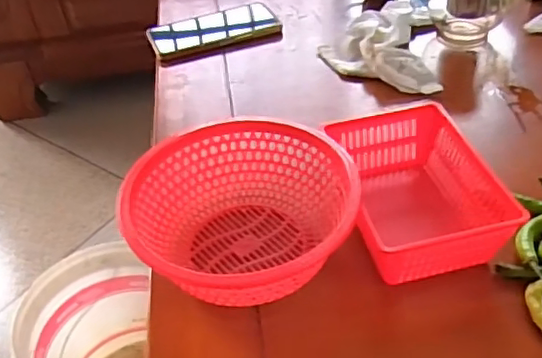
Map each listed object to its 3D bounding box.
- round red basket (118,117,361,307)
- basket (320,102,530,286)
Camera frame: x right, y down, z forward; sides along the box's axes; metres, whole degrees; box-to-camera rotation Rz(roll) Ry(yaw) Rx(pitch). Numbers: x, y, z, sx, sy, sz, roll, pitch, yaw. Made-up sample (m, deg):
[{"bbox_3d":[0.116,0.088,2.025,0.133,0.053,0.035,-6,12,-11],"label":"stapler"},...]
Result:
[{"bbox_3d":[-0.023,0.030,0.476,0.167,0.072,0.155,-3,42,2],"label":"round red basket"},{"bbox_3d":[0.121,0.011,0.502,0.113,0.065,0.158,-11,43,-7],"label":"basket"}]

